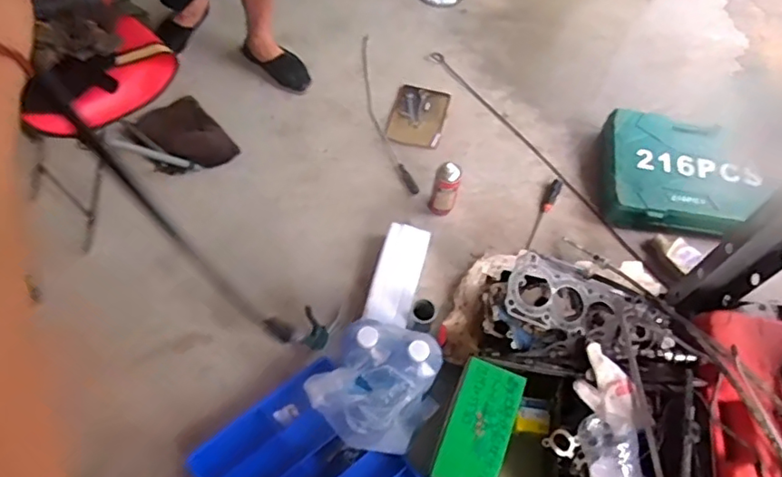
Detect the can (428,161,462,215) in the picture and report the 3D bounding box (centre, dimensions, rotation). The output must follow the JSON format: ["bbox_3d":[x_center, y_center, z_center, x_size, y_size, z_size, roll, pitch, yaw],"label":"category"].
[{"bbox_3d":[0.134,-0.119,1.430,0.065,0.173,0.071,15,62,5],"label":"can"}]

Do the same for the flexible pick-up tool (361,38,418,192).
[{"bbox_3d":[-0.032,-0.370,1.666,0.066,0.029,0.592,-13,65,-8],"label":"flexible pick-up tool"}]

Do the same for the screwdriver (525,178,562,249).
[{"bbox_3d":[0.401,-0.072,1.517,0.030,0.025,0.248,27,66,12],"label":"screwdriver"}]

